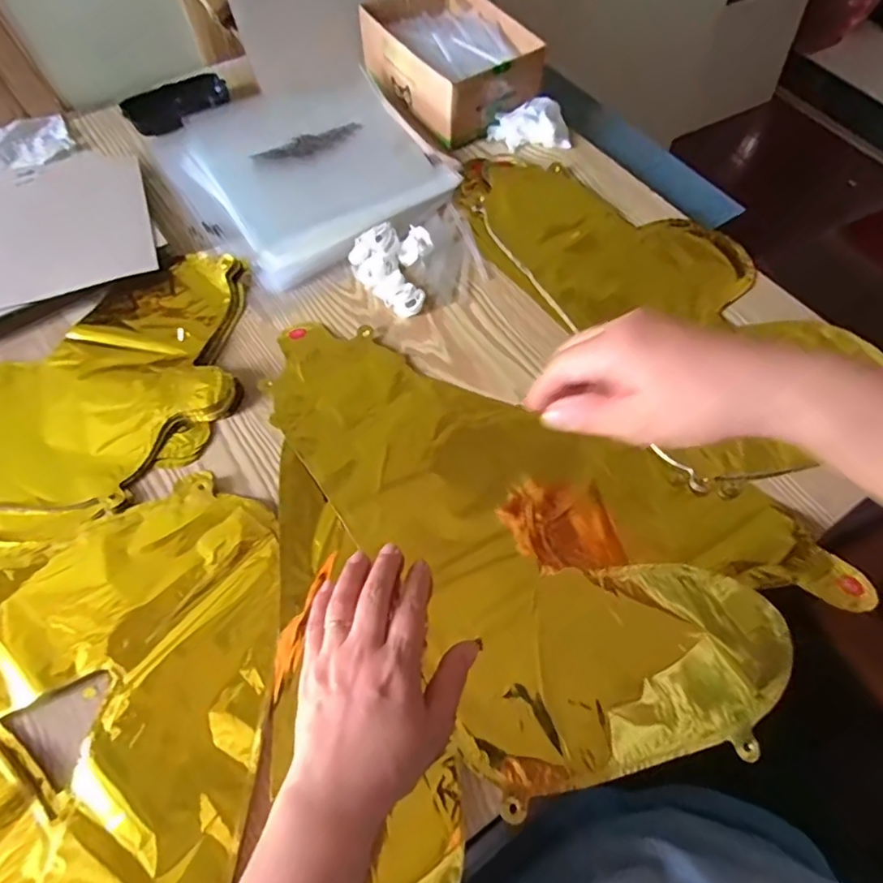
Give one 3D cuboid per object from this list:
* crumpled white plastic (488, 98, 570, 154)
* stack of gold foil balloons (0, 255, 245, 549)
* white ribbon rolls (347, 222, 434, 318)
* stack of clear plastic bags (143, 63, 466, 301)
[{"bbox_3d":[0.095,-0.337,0.607,0.079,0.026,0.052,-15,63,-8],"label":"crumpled white plastic"},{"bbox_3d":[-0.366,-0.015,0.435,0.428,0.016,0.219,-17,63,-9],"label":"stack of gold foil balloons"},{"bbox_3d":[-0.048,-0.156,0.510,0.072,0.019,0.087,5,62,3],"label":"white ribbon rolls"},{"bbox_3d":[-0.146,-0.284,0.572,0.239,0.023,0.261,-33,66,-16],"label":"stack of clear plastic bags"}]

